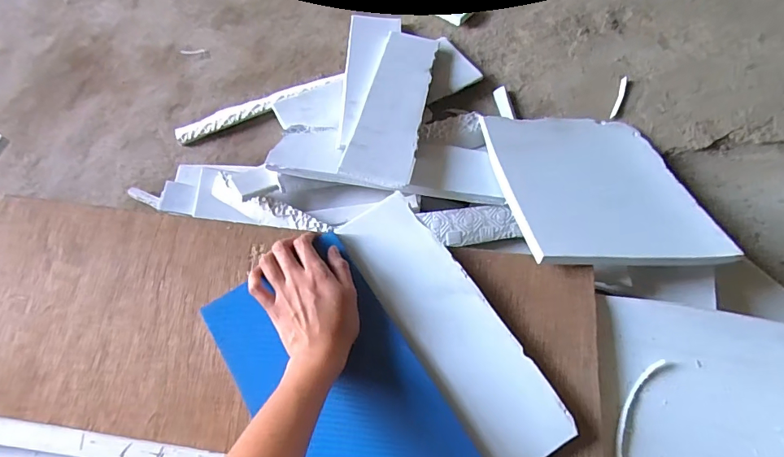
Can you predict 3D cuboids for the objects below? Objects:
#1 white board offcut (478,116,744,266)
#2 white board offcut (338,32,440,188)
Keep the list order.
[{"bbox_3d":[0.234,-0.051,0.527,0.216,0.015,0.231,0,48,-9],"label":"white board offcut"},{"bbox_3d":[0.007,-0.167,0.583,0.076,0.005,0.283,12,55,3],"label":"white board offcut"}]

